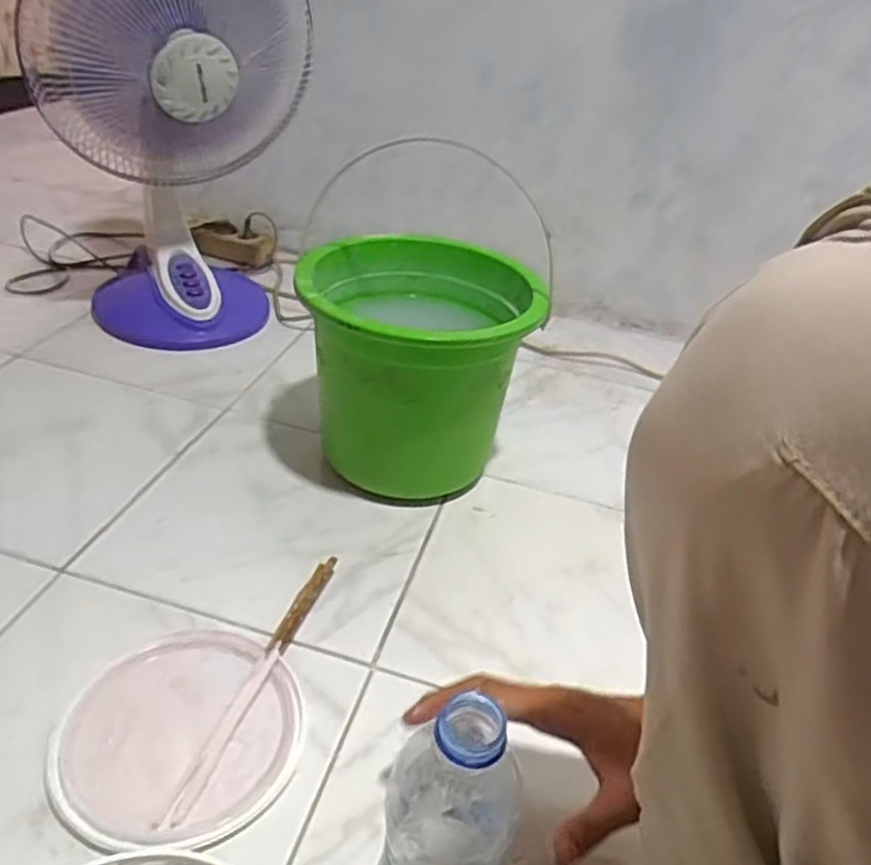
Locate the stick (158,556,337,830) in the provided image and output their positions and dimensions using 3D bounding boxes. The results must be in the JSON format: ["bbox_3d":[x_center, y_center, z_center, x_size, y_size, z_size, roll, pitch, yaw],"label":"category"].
[{"bbox_3d":[-0.140,0.191,0.583,0.017,0.018,0.254,15,34,11],"label":"stick"}]

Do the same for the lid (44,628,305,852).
[{"bbox_3d":[-0.189,0.220,0.542,0.170,0.011,0.171,5,33,-3],"label":"lid"}]

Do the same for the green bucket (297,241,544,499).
[{"bbox_3d":[-0.025,-0.065,0.804,0.234,0.228,0.234,5,33,-3],"label":"green bucket"}]

